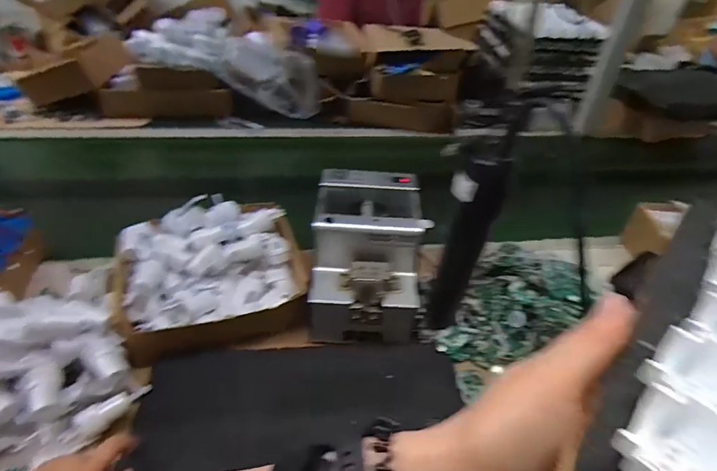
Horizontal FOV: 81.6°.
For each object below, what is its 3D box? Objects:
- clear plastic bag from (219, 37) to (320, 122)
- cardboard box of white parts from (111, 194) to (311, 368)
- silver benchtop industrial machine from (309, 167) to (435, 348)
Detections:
[{"bbox_3d":[-0.199,-0.358,0.945,0.211,0.140,0.123,-1,39,-7],"label":"clear plastic bag"},{"bbox_3d":[-0.187,0.042,0.535,0.224,0.078,0.199,-17,44,-24],"label":"cardboard box of white parts"},{"bbox_3d":[0.010,0.019,0.523,0.125,0.128,0.171,3,39,-2],"label":"silver benchtop industrial machine"}]

